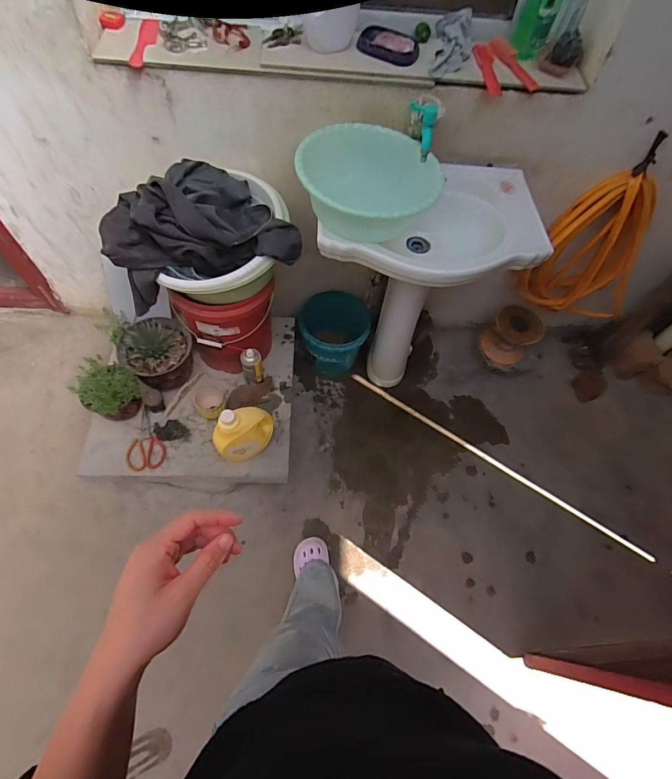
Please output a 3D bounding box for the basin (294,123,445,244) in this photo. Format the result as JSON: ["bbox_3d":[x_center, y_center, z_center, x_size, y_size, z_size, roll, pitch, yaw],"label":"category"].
[{"bbox_3d":[0.077,-0.498,1.008,0.340,0.151,0.324,2,62,-3],"label":"basin"}]

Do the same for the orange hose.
[{"bbox_3d":[0.883,-0.443,1.361,0.403,0.522,0.122,1,62,-3],"label":"orange hose"}]

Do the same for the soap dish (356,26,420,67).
[{"bbox_3d":[0.126,-0.835,0.979,0.146,0.047,0.061,19,62,6],"label":"soap dish"}]

